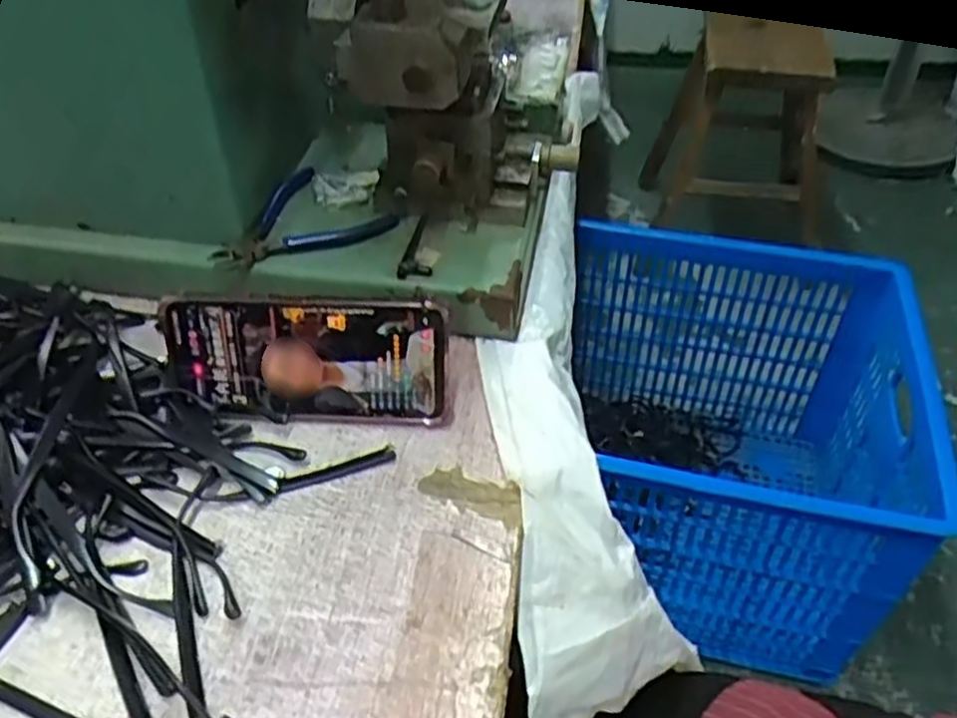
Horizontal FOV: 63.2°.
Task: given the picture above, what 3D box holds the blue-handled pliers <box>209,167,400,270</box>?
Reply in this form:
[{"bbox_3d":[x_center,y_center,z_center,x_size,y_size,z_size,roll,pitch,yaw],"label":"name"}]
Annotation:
[{"bbox_3d":[-0.110,-0.088,0.524,0.086,0.013,0.106,17,47,18],"label":"blue-handled pliers"}]

